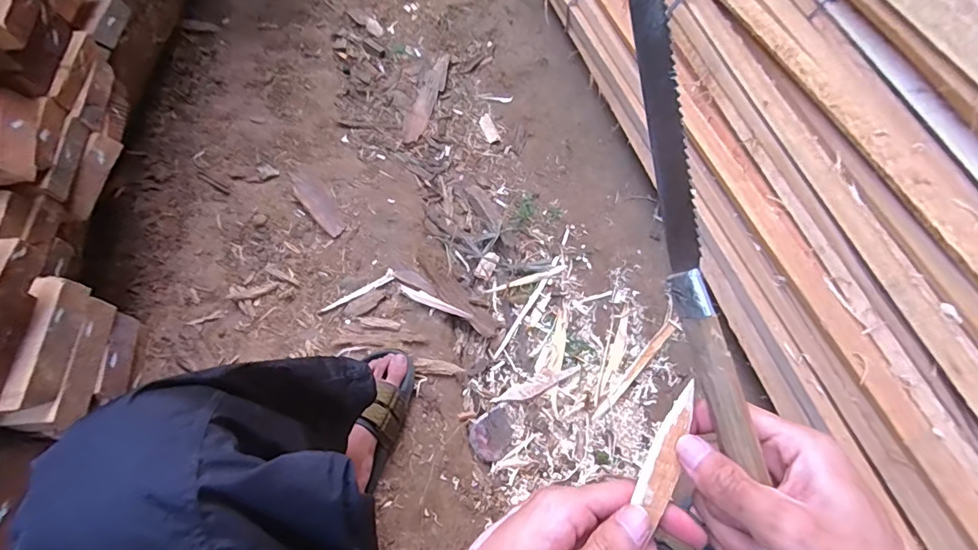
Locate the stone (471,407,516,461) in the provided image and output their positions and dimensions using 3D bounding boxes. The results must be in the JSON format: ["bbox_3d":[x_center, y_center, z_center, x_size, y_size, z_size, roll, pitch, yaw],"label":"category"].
[{"bbox_3d":[0.003,0.263,0.783,0.080,0.032,0.067,-32,85,-31],"label":"stone"}]

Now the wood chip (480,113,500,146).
[{"bbox_3d":[0.001,-0.329,1.077,0.029,0.007,0.085,-21,71,-9],"label":"wood chip"}]

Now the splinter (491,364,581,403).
[{"bbox_3d":[0.083,0.188,0.812,0.159,0.010,0.029,-23,71,-10],"label":"splinter"}]

